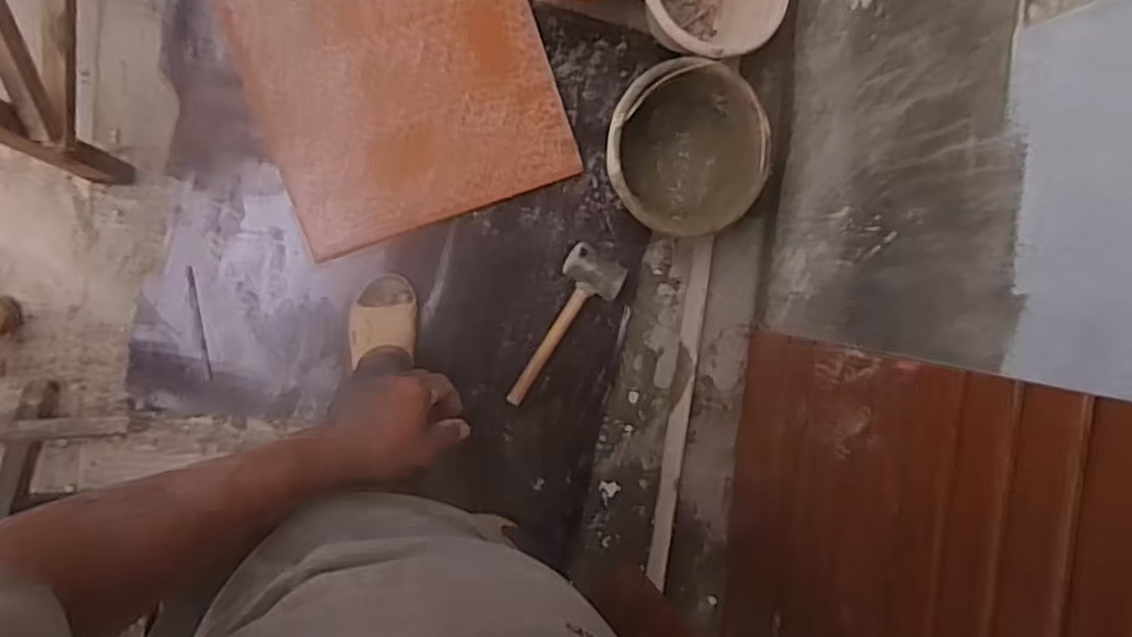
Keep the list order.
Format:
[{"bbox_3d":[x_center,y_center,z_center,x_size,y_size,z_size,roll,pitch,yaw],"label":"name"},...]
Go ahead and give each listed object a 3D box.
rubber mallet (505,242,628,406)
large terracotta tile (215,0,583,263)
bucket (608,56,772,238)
[{"bbox_3d":[-0.012,0.022,1.302,0.112,0.056,0.312,31,89,-10],"label":"rubber mallet"},{"bbox_3d":[-0.277,-0.404,1.251,0.489,0.031,0.483,-19,97,-7],"label":"large terracotta tile"},{"bbox_3d":[0.188,-0.279,1.244,0.253,0.213,0.260,-1,95,-9],"label":"bucket"}]

